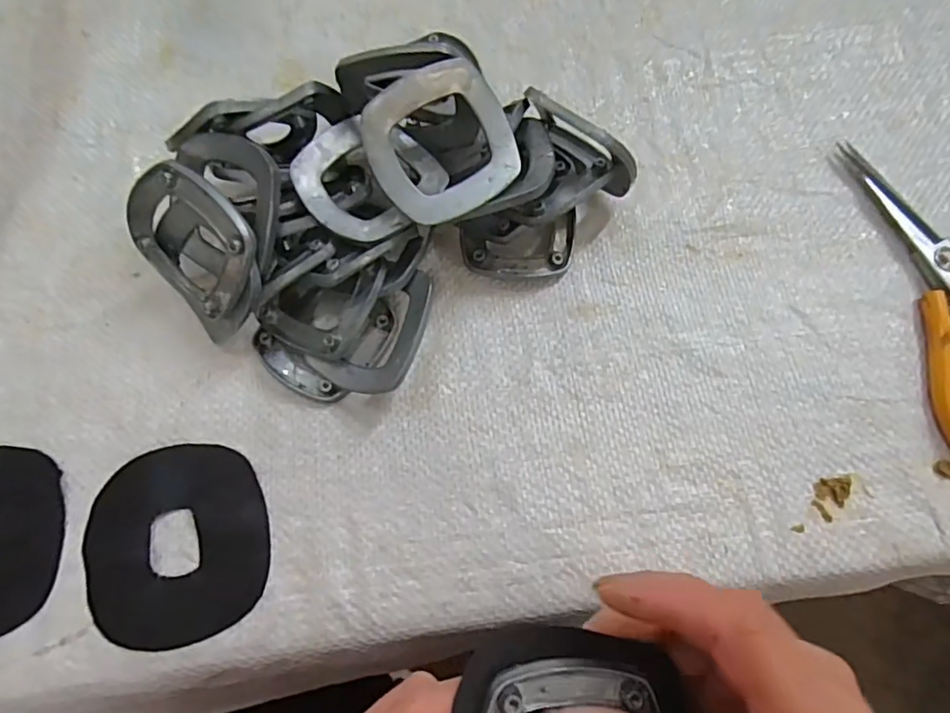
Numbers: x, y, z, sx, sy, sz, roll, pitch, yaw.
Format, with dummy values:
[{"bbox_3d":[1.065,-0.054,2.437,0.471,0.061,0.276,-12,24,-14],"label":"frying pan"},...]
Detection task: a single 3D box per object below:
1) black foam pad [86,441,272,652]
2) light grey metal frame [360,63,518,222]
[{"bbox_3d":[-0.128,0.079,0.250,0.074,0.004,0.081,-19,74,-5],"label":"black foam pad"},{"bbox_3d":[-0.013,-0.089,0.242,0.060,0.006,0.057,-31,102,-10],"label":"light grey metal frame"}]

